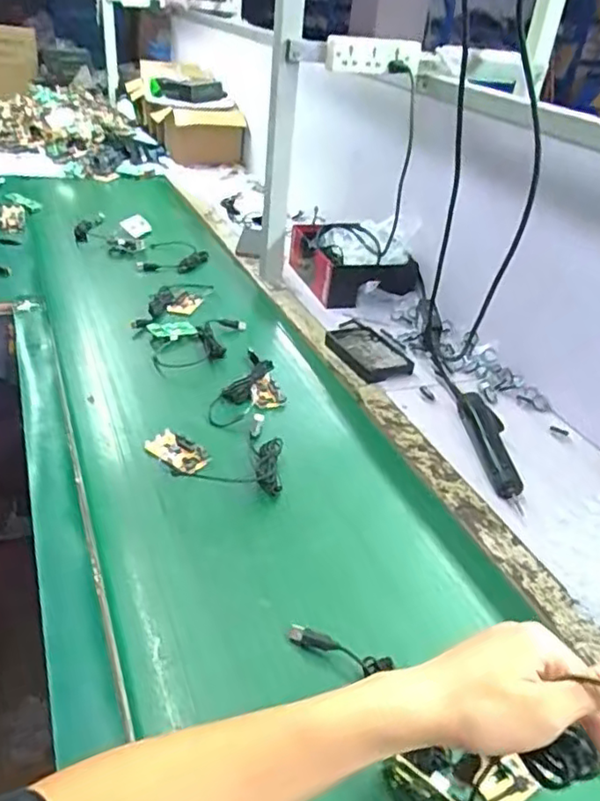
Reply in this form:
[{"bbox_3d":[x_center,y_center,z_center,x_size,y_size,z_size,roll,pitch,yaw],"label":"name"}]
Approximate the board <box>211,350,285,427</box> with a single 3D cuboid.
[{"bbox_3d":[-0.065,-0.018,0.916,0.092,0.015,0.196,15,36,11],"label":"board"}]

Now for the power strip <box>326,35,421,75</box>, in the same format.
[{"bbox_3d":[0.131,-0.610,1.095,0.184,0.053,0.031,-15,41,-28],"label":"power strip"}]

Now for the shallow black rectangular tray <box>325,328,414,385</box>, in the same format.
[{"bbox_3d":[0.117,-0.080,1.041,0.096,0.021,0.143,-13,40,-27],"label":"shallow black rectangular tray"}]

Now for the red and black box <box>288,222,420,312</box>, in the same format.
[{"bbox_3d":[0.106,-0.283,1.284,0.192,0.080,0.271,-5,37,-17],"label":"red and black box"}]

